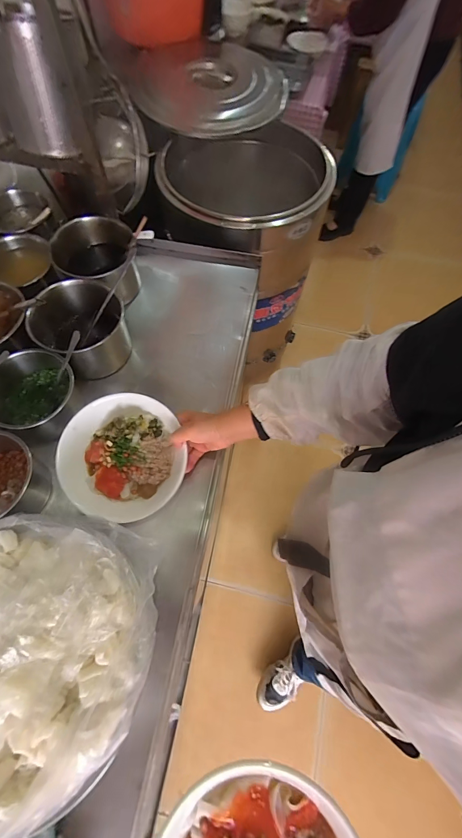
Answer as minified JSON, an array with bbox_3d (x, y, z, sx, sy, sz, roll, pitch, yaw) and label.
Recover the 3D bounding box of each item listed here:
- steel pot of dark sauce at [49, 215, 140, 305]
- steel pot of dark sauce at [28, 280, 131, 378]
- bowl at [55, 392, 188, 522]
[{"bbox_3d":[-0.258,-0.298,0.655,0.141,0.114,0.155,-1,66,1],"label":"steel pot of dark sauce"},{"bbox_3d":[-0.263,-0.161,0.597,0.149,0.118,0.146,-1,66,1],"label":"steel pot of dark sauce"},{"bbox_3d":[-0.171,0.058,0.513,0.191,0.056,0.182,6,66,5],"label":"bowl"}]

